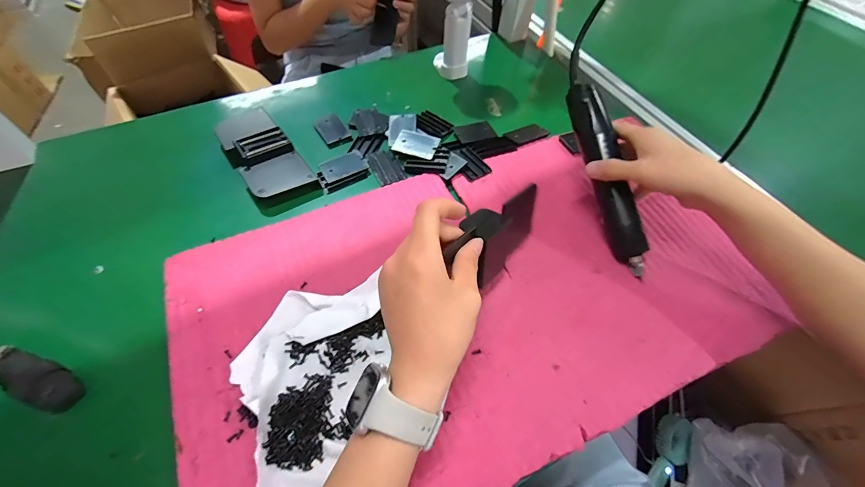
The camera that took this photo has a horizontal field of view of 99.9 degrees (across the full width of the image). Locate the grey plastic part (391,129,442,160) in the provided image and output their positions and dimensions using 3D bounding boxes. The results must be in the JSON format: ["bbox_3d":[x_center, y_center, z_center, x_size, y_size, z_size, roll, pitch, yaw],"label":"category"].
[{"bbox_3d":[-0.021,-0.130,0.473,0.058,0.004,0.036,19,72,15],"label":"grey plastic part"}]

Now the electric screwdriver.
[{"bbox_3d":[0.191,-0.074,0.396,0.029,0.030,0.216,-10,80,-10],"label":"electric screwdriver"}]

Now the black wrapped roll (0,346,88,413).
[{"bbox_3d":[-0.340,0.110,0.303,0.092,0.025,0.032,17,57,8],"label":"black wrapped roll"}]

